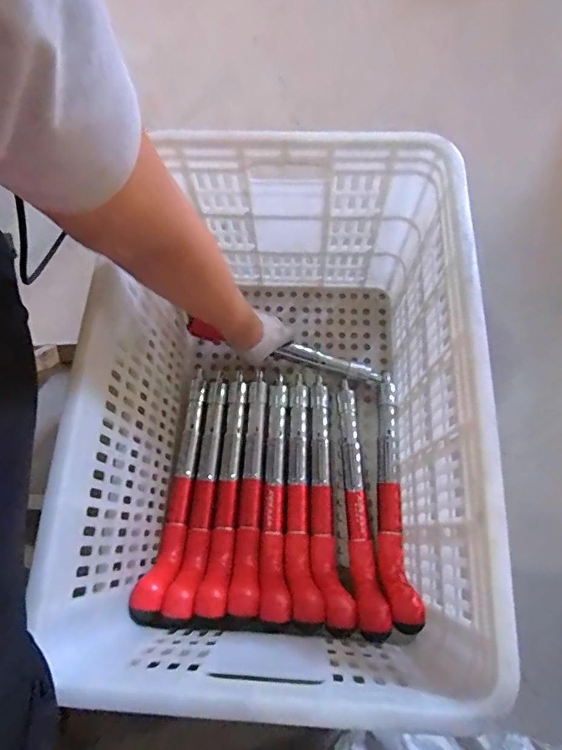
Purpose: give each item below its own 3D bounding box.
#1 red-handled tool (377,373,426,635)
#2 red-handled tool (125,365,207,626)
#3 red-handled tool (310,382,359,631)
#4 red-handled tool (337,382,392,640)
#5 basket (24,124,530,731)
[{"bbox_3d":[0.146,0.150,0.592,0.033,0.064,0.326,2,55,4],"label":"red-handled tool"},{"bbox_3d":[-0.133,0.148,0.599,0.045,0.057,0.329,3,55,4],"label":"red-handled tool"},{"bbox_3d":[0.056,0.155,0.591,0.048,0.061,0.319,-2,55,2],"label":"red-handled tool"},{"bbox_3d":[0.101,0.169,0.598,0.034,0.085,0.322,-2,52,2],"label":"red-handled tool"},{"bbox_3d":[0.006,0.036,0.526,0.344,0.297,0.523,3,69,4],"label":"basket"}]

